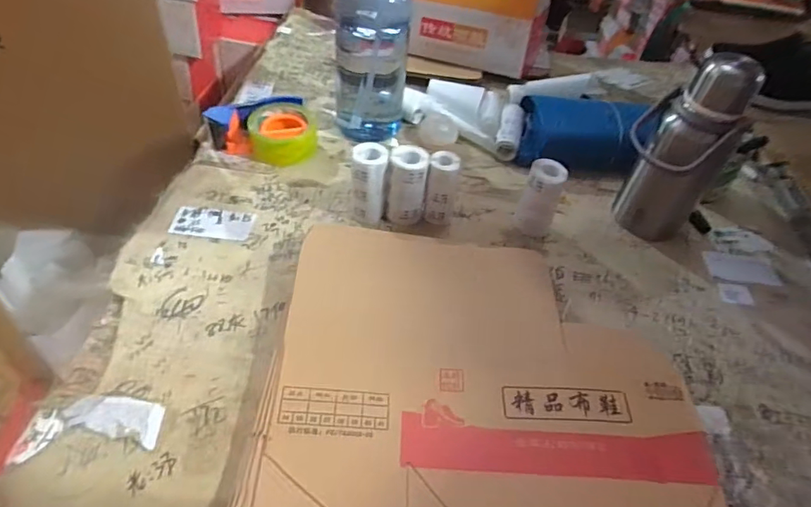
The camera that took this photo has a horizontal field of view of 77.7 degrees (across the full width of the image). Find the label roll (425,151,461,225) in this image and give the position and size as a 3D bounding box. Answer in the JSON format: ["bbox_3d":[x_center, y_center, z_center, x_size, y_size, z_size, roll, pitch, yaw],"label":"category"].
[{"bbox_3d":[0.047,-0.080,0.658,0.038,0.101,0.039,4,47,-4],"label":"label roll"}]

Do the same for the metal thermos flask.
[{"bbox_3d":[0.332,-0.119,0.625,0.102,0.238,0.079,25,49,16],"label":"metal thermos flask"}]

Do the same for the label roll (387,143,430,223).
[{"bbox_3d":[0.001,-0.088,0.662,0.049,0.098,0.052,1,47,-6],"label":"label roll"}]

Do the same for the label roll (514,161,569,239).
[{"bbox_3d":[0.177,-0.071,0.659,0.047,0.096,0.045,17,47,9],"label":"label roll"}]

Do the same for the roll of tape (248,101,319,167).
[{"bbox_3d":[-0.182,-0.180,0.750,0.093,0.051,0.093,-8,49,-14],"label":"roll of tape"}]

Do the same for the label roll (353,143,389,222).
[{"bbox_3d":[-0.048,-0.093,0.655,0.045,0.088,0.052,1,47,-6],"label":"label roll"}]

